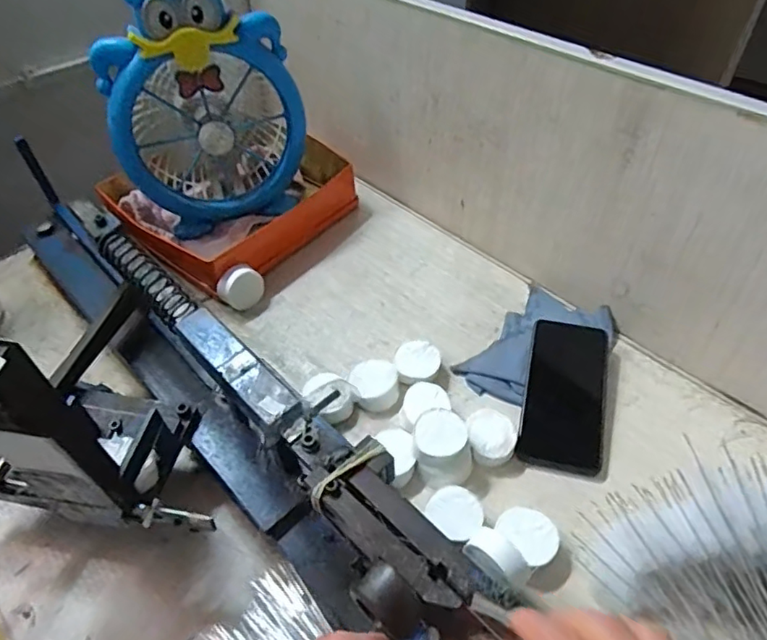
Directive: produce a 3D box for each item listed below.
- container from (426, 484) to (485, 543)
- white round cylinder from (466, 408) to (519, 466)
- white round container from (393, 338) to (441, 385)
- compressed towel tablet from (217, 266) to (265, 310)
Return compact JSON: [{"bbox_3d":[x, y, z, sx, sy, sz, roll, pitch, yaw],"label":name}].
[{"bbox_3d":[0.062,0.166,0.486,0.045,0.026,0.047,-1,49,1],"label":"container"},{"bbox_3d":[0.101,0.110,0.533,0.045,0.025,0.049,-1,49,1],"label":"white round cylinder"},{"bbox_3d":[0.035,0.045,0.590,0.046,0.016,0.049,-1,49,1],"label":"white round container"},{"bbox_3d":[-0.170,-0.039,0.678,0.054,0.055,0.015,-31,55,-23],"label":"compressed towel tablet"}]

